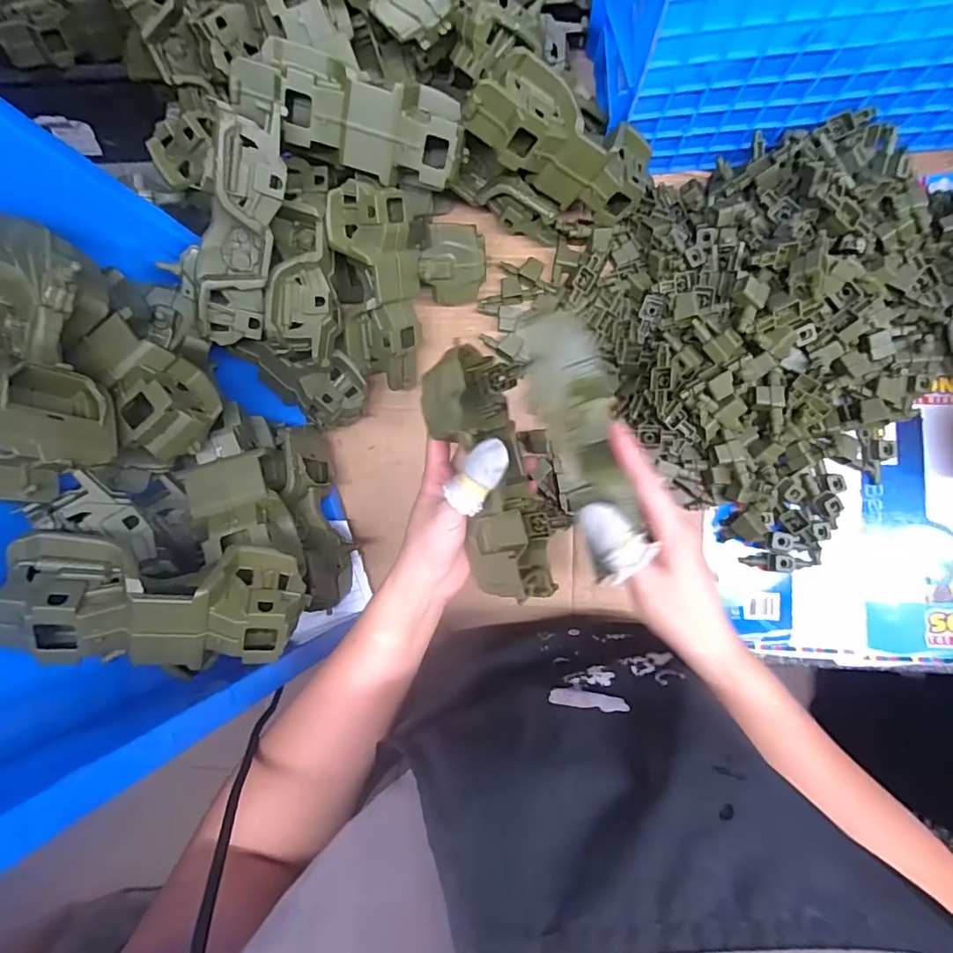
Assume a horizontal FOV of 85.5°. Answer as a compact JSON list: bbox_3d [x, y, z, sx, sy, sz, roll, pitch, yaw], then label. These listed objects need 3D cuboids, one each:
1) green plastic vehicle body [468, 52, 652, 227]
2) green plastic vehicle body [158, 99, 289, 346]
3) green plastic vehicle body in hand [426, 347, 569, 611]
[{"bbox_3d":[0.081,-0.302,0.472,0.194,0.063,0.066,14,86,-29],"label":"green plastic vehicle body"},{"bbox_3d":[-0.198,-0.200,0.418,0.065,0.057,0.183,26,113,7],"label":"green plastic vehicle body"},{"bbox_3d":[0.015,-0.001,0.367,0.069,0.064,0.182,-16,93,4],"label":"green plastic vehicle body in hand"}]

